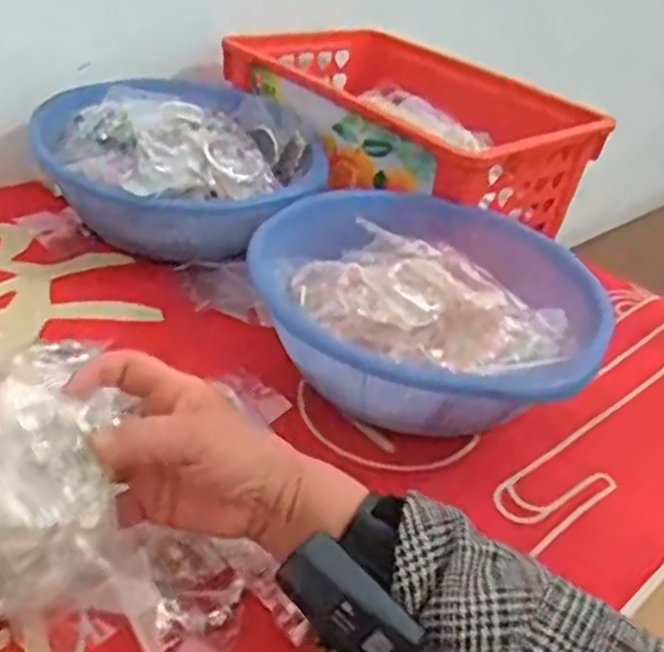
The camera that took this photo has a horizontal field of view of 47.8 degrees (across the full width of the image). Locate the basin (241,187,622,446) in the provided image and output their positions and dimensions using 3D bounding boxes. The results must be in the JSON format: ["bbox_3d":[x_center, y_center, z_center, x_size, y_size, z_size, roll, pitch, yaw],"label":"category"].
[{"bbox_3d":[0.065,-0.015,0.578,0.242,0.081,0.249,5,33,-4],"label":"basin"}]

